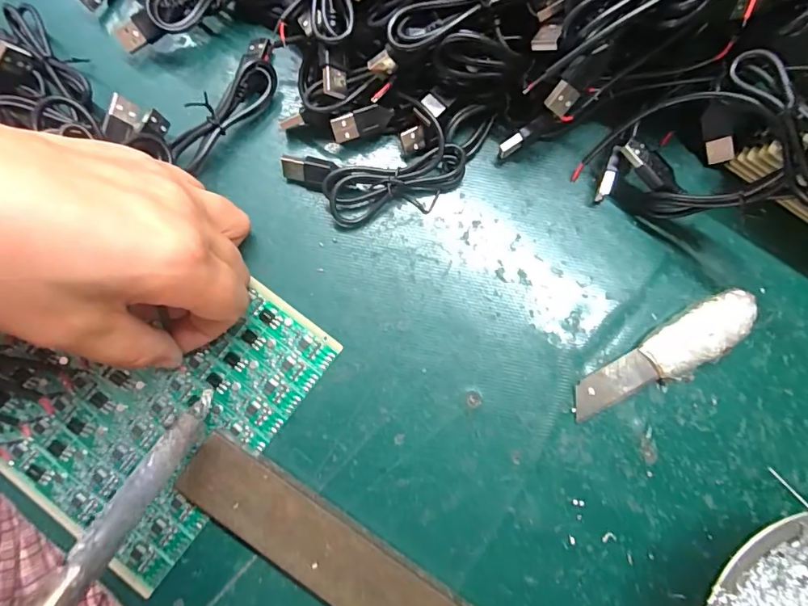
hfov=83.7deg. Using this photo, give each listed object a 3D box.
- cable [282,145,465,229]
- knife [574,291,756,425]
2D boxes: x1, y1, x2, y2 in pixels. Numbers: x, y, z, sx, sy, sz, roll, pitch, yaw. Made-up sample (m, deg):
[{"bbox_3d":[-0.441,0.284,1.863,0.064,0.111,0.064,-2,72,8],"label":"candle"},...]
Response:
[{"bbox_3d":[-0.016,-0.061,0.238,0.094,0.016,0.033,-4,79,0],"label":"cable"},{"bbox_3d":[0.129,0.027,0.224,0.099,0.013,0.025,-32,80,-5],"label":"knife"}]

